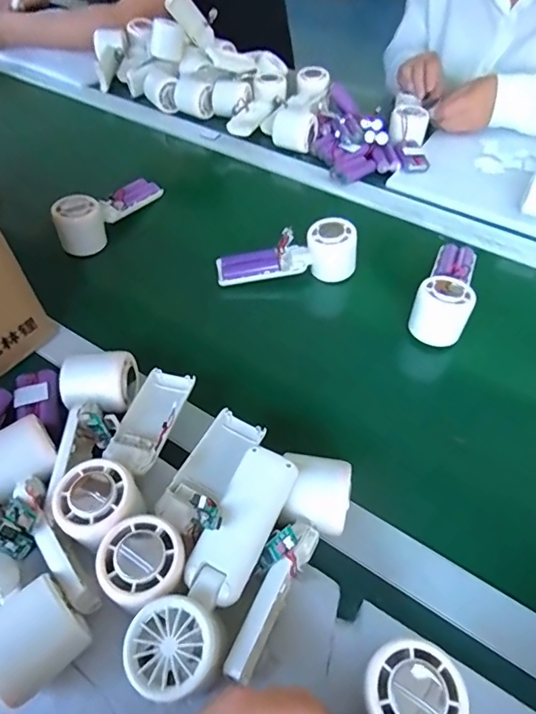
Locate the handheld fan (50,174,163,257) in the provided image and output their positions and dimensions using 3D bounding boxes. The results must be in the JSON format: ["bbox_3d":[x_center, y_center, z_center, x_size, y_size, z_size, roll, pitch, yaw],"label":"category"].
[{"bbox_3d":[-0.210,-0.201,0.650,0.047,0.061,0.159,22,54,17],"label":"handheld fan"}]

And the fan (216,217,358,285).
[{"bbox_3d":[0.021,-0.128,0.593,0.163,0.060,0.057,-5,51,-4],"label":"fan"}]

